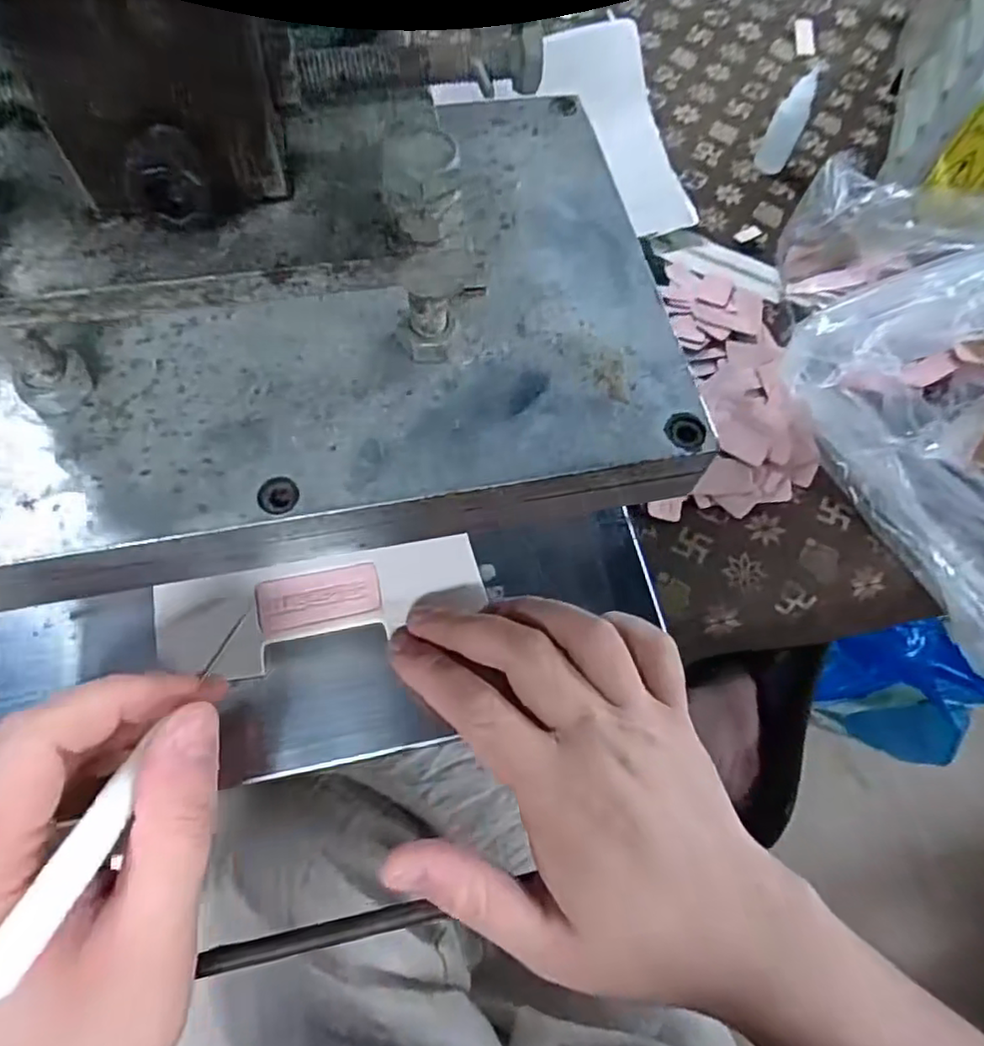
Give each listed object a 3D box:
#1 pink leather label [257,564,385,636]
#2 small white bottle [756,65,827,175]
[{"bbox_3d":[-0.074,0.032,0.276,0.050,0.004,0.023,-12,74,-10],"label":"pink leather label"},{"bbox_3d":[0.221,-0.299,0.477,0.022,0.071,0.022,25,69,7],"label":"small white bottle"}]

